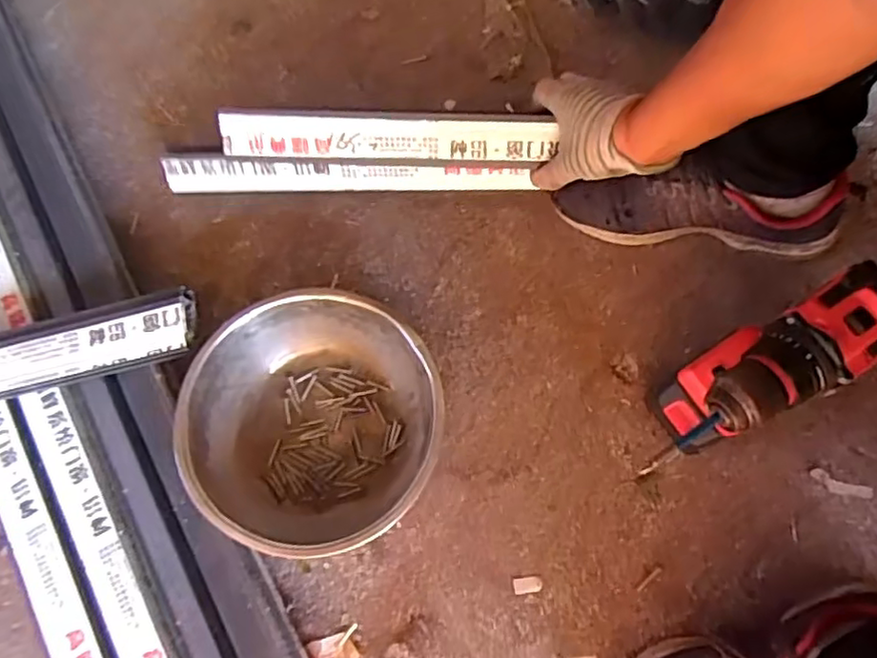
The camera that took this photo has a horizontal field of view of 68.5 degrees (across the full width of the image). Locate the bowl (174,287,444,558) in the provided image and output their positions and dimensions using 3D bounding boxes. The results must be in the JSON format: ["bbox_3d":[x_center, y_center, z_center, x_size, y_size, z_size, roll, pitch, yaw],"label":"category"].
[{"bbox_3d":[-0.115,0.087,0.610,0.226,0.084,0.227,0,74,1],"label":"bowl"}]

